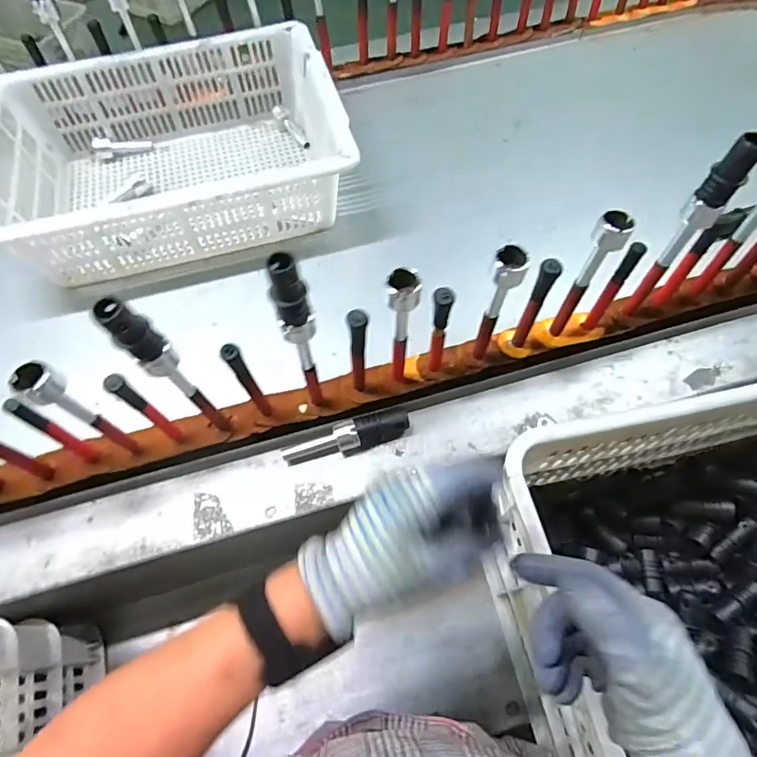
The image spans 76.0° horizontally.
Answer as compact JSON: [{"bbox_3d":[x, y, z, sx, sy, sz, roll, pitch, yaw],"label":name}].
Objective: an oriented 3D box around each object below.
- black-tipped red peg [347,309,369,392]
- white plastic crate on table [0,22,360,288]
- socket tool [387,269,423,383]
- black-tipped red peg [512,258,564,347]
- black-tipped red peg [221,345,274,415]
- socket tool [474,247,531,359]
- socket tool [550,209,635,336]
[{"bbox_3d":[-0.021,-0.025,0.530,0.019,0.148,0.024,-3,62,-1],"label":"black-tipped red peg"},{"bbox_3d":[-0.309,-0.344,0.746,0.490,0.158,0.350,-17,64,-9],"label":"white plastic crate on table"},{"bbox_3d":[0.022,-0.047,0.516,0.030,0.188,0.031,6,63,3],"label":"socket tool"},{"bbox_3d":[0.174,-0.080,0.552,0.021,0.154,0.019,24,65,12],"label":"black-tipped red peg"},{"bbox_3d":[-0.138,0.008,0.516,0.017,0.148,0.022,-30,66,-15],"label":"black-tipped red peg"},{"bbox_3d":[0.123,-0.072,0.529,0.029,0.188,0.026,28,66,14],"label":"socket tool"},{"bbox_3d":[0.232,-0.113,0.551,0.032,0.180,0.035,29,66,14],"label":"socket tool"}]

